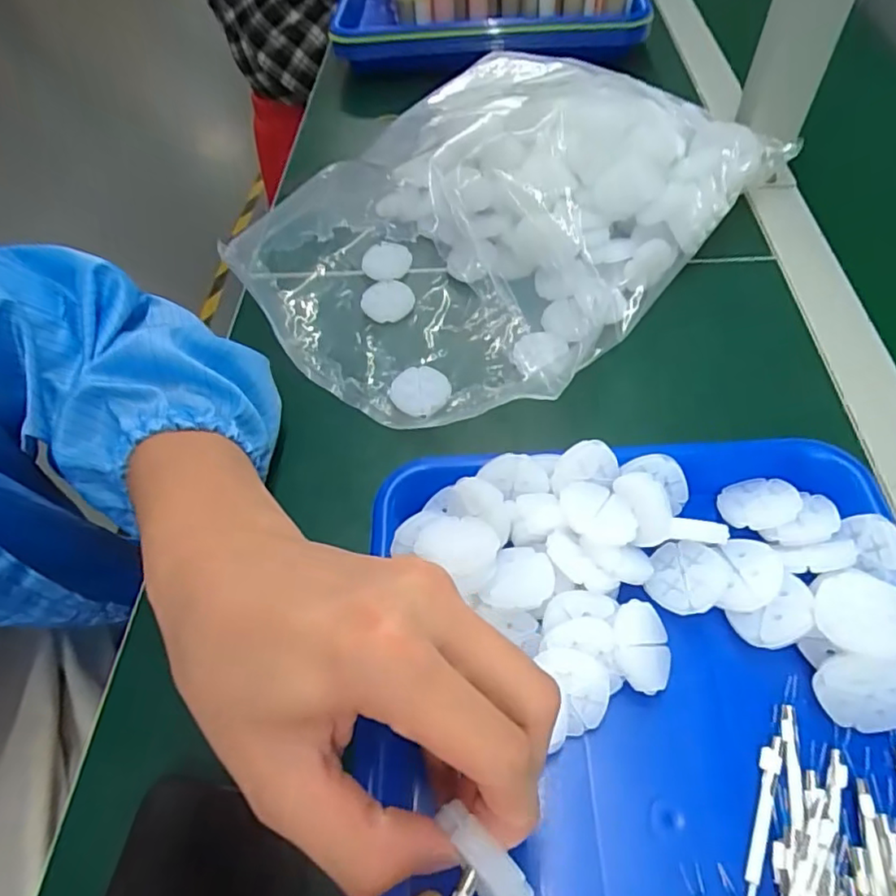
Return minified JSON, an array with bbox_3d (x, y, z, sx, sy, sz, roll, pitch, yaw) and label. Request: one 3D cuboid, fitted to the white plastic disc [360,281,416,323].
[{"bbox_3d":[-0.043,-0.109,0.426,0.038,0.004,0.038,-3,55,4],"label":"white plastic disc"}]

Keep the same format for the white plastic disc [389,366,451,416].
[{"bbox_3d":[-0.017,-0.037,0.368,0.037,0.007,0.039,-1,58,2],"label":"white plastic disc"}]

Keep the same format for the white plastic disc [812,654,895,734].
[{"bbox_3d":[0.168,0.099,0.233,0.035,0.036,0.004,-6,18,21],"label":"white plastic disc"}]

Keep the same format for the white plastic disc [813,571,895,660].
[{"bbox_3d":[0.170,0.067,0.237,0.034,0.004,0.035,-19,40,17],"label":"white plastic disc"}]

